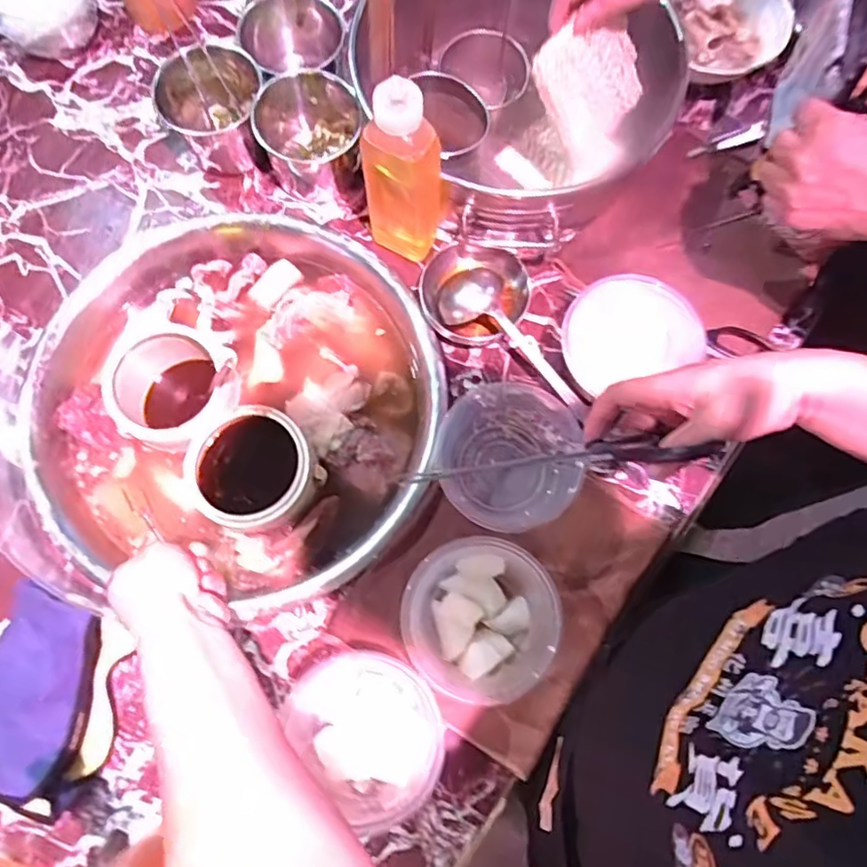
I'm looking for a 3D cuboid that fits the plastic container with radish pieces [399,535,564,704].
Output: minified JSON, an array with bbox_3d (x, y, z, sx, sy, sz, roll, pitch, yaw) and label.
[{"bbox_3d":[0.041,0.171,0.547,0.136,0.075,0.139,0,73,-1],"label":"plastic container with radish pieces"}]

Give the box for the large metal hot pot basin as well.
[{"bbox_3d":[-0.208,-0.041,0.672,0.419,0.085,0.391,14,74,4],"label":"large metal hot pot basin"}]

